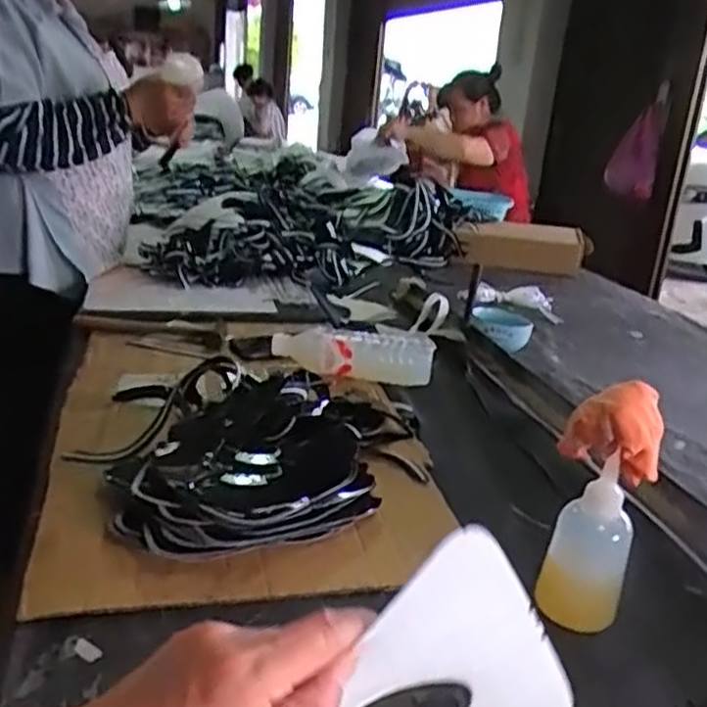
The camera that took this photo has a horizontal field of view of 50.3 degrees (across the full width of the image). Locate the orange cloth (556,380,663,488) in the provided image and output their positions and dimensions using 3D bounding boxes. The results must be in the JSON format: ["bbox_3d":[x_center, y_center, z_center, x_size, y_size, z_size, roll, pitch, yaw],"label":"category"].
[{"bbox_3d":[0.200,0.060,0.576,0.073,0.071,0.046,10,20,15],"label":"orange cloth"}]

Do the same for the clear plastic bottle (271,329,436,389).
[{"bbox_3d":[-0.003,-0.002,1.070,0.231,0.065,0.066,11,20,12],"label":"clear plastic bottle"}]

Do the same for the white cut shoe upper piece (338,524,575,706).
[{"bbox_3d":[0.053,0.147,0.361,0.165,0.143,0.013,-3,22,-25],"label":"white cut shoe upper piece"}]

